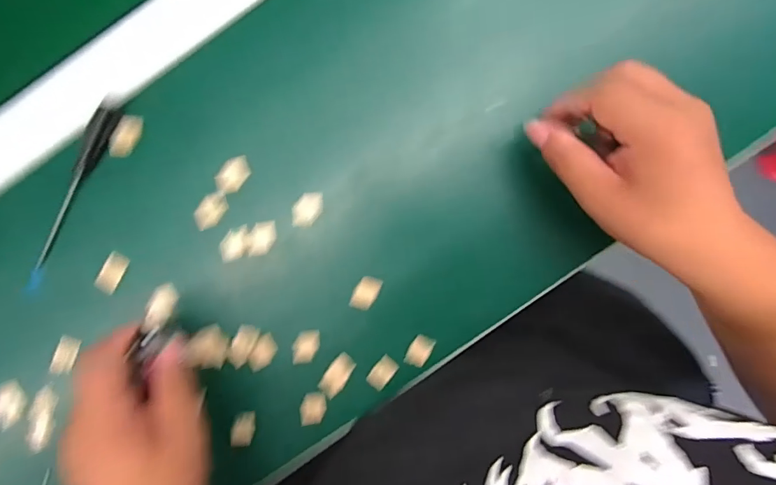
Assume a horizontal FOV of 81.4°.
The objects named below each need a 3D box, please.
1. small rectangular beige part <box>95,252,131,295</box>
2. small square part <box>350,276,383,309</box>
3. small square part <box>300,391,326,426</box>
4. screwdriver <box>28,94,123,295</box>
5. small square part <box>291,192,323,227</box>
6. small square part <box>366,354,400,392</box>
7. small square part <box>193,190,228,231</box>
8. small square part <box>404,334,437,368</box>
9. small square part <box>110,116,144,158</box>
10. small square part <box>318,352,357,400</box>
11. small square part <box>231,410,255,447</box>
[{"bbox_3d":[-0.208,0.023,0.341,0.015,0.005,0.031,33,94,-4],"label":"small rectangular beige part"},{"bbox_3d":[-0.017,0.039,0.347,0.017,0.005,0.026,24,94,-4],"label":"small square part"},{"bbox_3d":[-0.059,0.131,0.354,0.019,0.004,0.025,-3,96,-1],"label":"small square part"},{"bbox_3d":[-0.228,-0.032,0.323,0.013,0.015,0.157,28,94,-4],"label":"screwdriver"},{"bbox_3d":[-0.061,-0.025,0.342,0.021,0.007,0.026,3,95,-2],"label":"small square part"},{"bbox_3d":[-0.004,0.103,0.353,0.016,0.004,0.026,41,93,-5],"label":"small square part"},{"bbox_3d":[-0.132,-0.024,0.336,0.016,0.008,0.031,33,94,-4],"label":"small square part"},{"bbox_3d":[0.025,0.085,0.357,0.018,0.009,0.025,25,94,-4],"label":"small square part"},{"bbox_3d":[-0.190,-0.077,0.328,0.013,0.009,0.033,24,94,-4],"label":"small square part"},{"bbox_3d":[-0.039,0.104,0.352,0.018,0.004,0.036,35,94,-5],"label":"small square part"},{"bbox_3d":[-0.114,0.148,0.356,0.016,0.006,0.028,9,95,-3],"label":"small square part"}]

